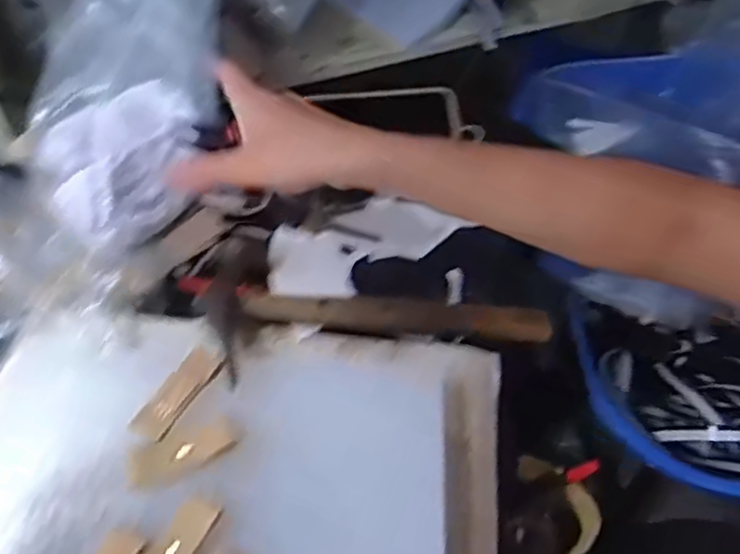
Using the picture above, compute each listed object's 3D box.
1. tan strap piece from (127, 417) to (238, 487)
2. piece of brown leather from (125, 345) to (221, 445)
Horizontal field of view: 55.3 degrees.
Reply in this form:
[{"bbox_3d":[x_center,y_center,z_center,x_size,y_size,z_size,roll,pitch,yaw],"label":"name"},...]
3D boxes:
[{"bbox_3d":[-0.103,0.097,0.389,0.058,0.004,0.023,-15,55,-11],"label":"tan strap piece"},{"bbox_3d":[-0.111,0.067,0.411,0.023,0.004,0.062,25,58,17],"label":"piece of brown leather"}]

